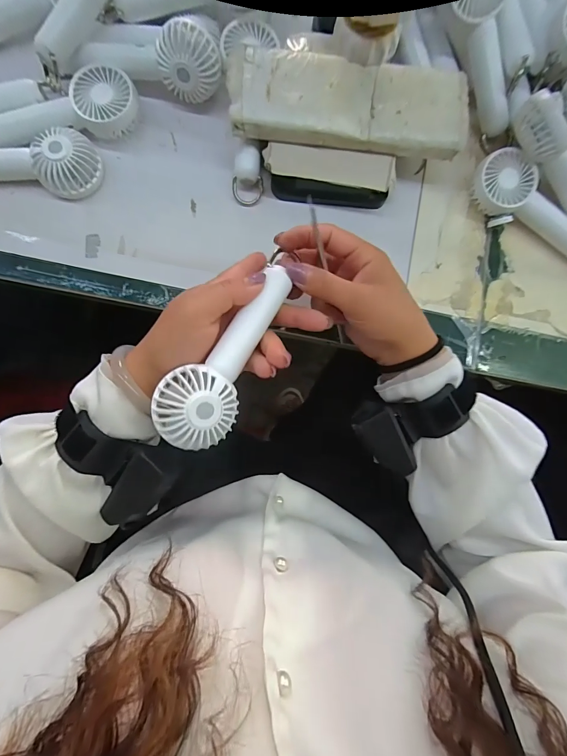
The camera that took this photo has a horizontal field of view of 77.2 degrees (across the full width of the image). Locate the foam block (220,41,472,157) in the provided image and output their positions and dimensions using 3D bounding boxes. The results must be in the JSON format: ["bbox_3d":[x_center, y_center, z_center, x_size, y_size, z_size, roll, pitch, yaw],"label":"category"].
[{"bbox_3d":[0.060,-0.252,0.321,0.210,0.015,0.079,4,85,-4],"label":"foam block"}]

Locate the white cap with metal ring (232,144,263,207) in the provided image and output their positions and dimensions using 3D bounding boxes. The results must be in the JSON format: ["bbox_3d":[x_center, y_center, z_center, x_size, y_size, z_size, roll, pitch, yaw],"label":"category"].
[{"bbox_3d":[-0.035,-0.196,0.344,0.029,0.023,0.046,-1,85,-4],"label":"white cap with metal ring"}]

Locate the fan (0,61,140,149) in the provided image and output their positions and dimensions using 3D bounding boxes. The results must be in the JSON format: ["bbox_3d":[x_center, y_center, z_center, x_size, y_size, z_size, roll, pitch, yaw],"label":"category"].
[{"bbox_3d":[-0.208,-0.241,0.333,0.144,0.034,0.057,-25,87,-6],"label":"fan"}]

